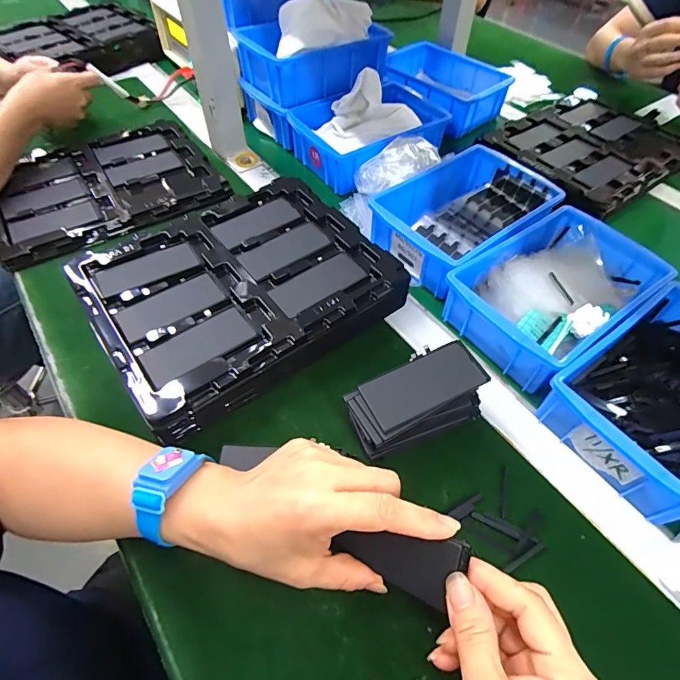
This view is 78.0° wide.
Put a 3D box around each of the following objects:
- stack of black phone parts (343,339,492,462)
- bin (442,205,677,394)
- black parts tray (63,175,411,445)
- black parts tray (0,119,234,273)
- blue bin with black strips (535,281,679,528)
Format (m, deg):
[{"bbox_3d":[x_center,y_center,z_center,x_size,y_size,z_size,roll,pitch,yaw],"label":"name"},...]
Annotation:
[{"bbox_3d":[0.061,0.054,0.353,0.112,0.058,0.057,-21,57,-16],"label":"stack of black phone parts"},{"bbox_3d":[0.218,-0.047,0.432,0.198,0.061,0.130,-30,60,-21],"label":"bin"},{"bbox_3d":[-0.105,-0.058,0.438,0.272,0.040,0.229,-33,61,-23],"label":"black parts tray"},{"bbox_3d":[-0.313,-0.205,0.559,0.269,0.021,0.218,-27,59,-20],"label":"black parts tray"},{"bbox_3d":[0.287,0.047,0.366,0.196,0.058,0.128,-30,60,-21],"label":"blue bin with black strips"}]

